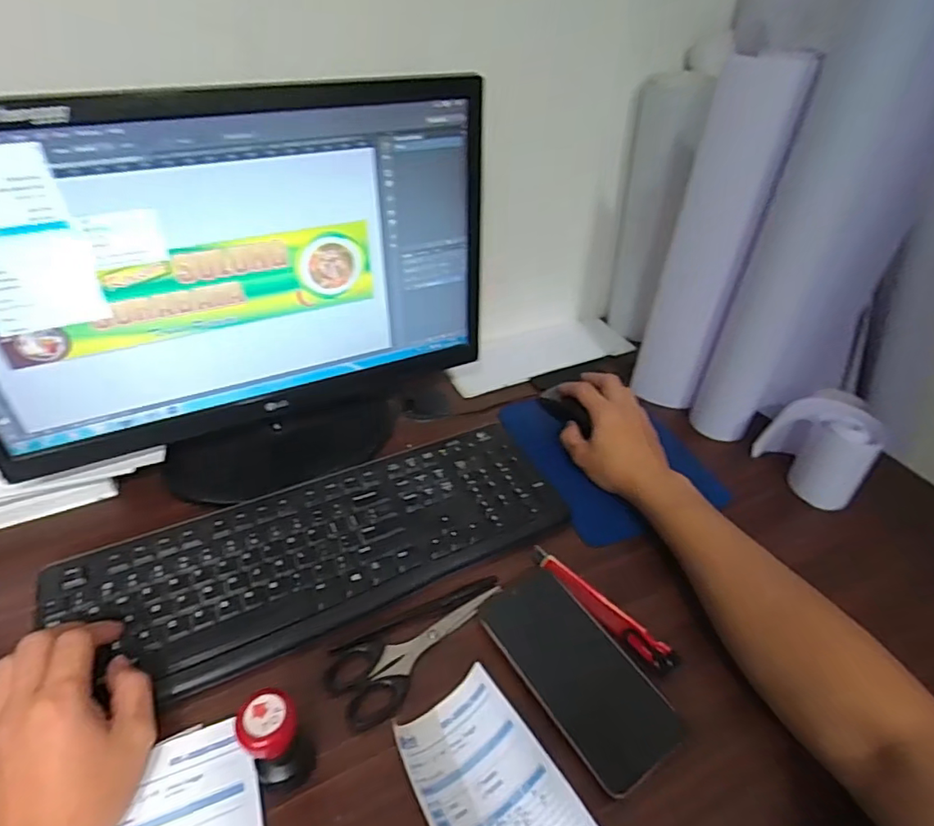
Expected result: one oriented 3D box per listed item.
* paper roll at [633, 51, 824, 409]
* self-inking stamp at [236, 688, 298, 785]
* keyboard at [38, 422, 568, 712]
[{"bbox_3d":[0.243,-0.159,0.566,0.058,0.339,0.074,-2,44,-6],"label":"paper roll"},{"bbox_3d":[-0.121,0.204,0.347,0.032,0.074,0.032,2,40,-2],"label":"self-inking stamp"},{"bbox_3d":[-0.120,0.116,0.493,0.421,0.017,0.154,-16,48,-21],"label":"keyboard"}]

